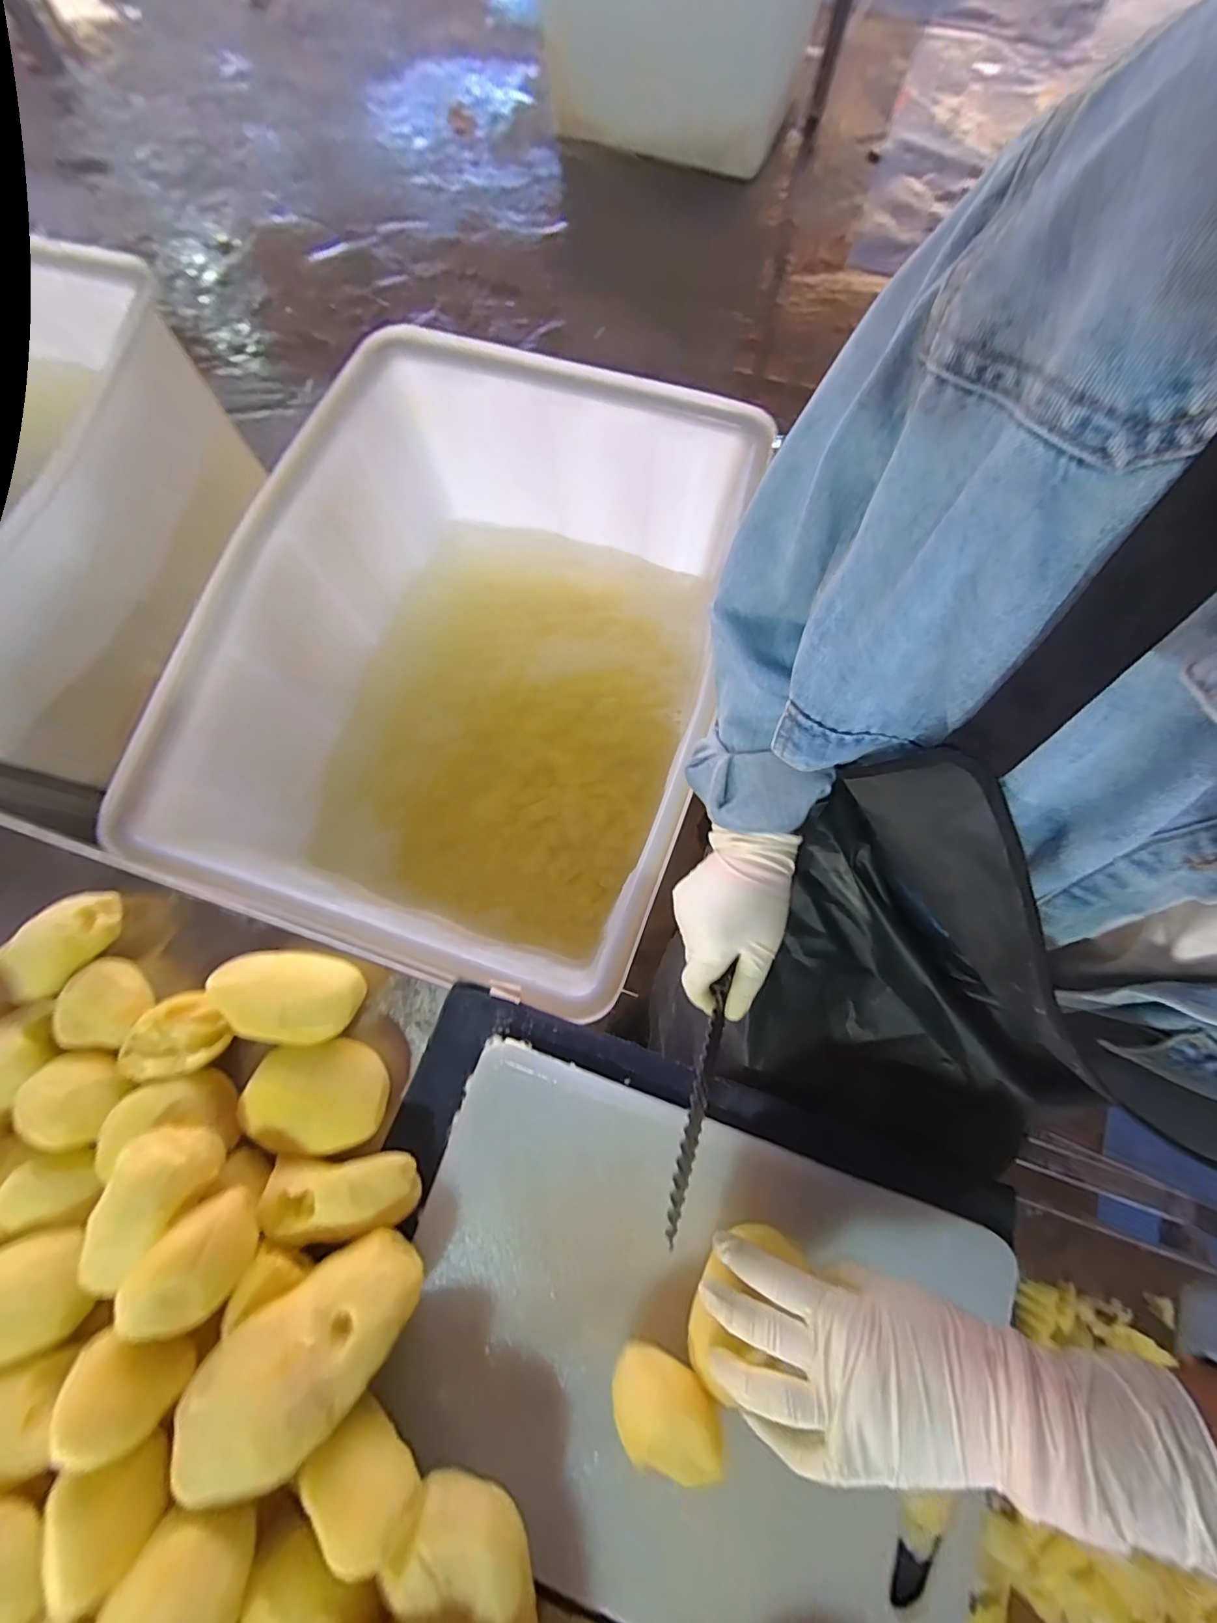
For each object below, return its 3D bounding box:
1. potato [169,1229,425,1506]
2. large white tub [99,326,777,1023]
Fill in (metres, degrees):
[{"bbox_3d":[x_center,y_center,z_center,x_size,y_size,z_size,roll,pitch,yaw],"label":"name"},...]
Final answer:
[{"bbox_3d":[-0.175,0.328,0.313,0.127,0.060,0.069,-27,55,-34],"label":"potato"},{"bbox_3d":[-0.201,-0.214,0.842,0.673,0.390,0.838,15,78,5],"label":"large white tub"}]

